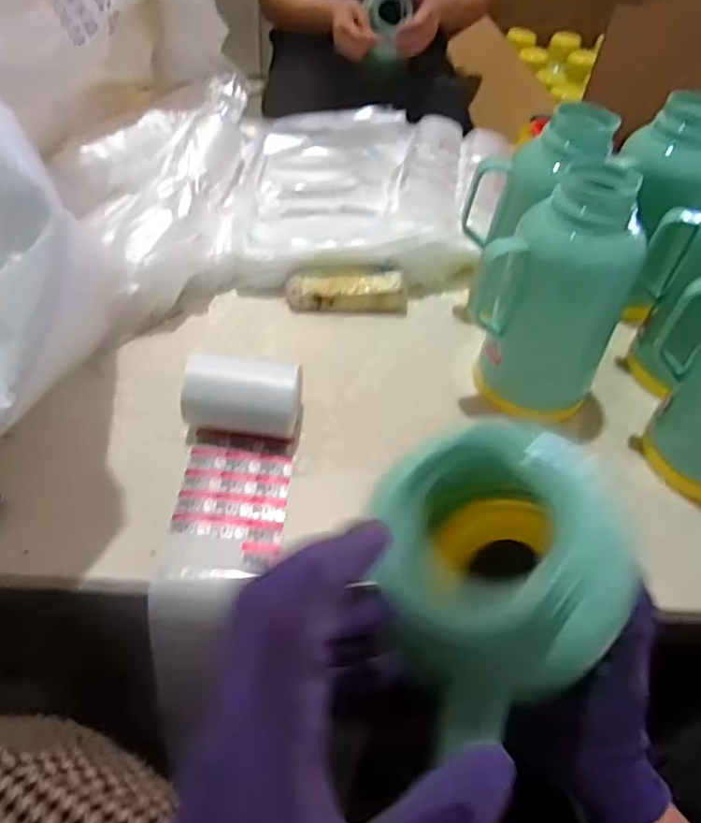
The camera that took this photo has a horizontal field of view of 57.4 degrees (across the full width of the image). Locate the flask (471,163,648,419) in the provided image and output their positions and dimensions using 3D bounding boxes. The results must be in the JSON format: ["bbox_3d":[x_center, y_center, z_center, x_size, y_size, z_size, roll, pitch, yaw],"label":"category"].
[{"bbox_3d":[0.217,-0.121,0.675,0.147,0.260,0.112,26,49,17],"label":"flask"}]

